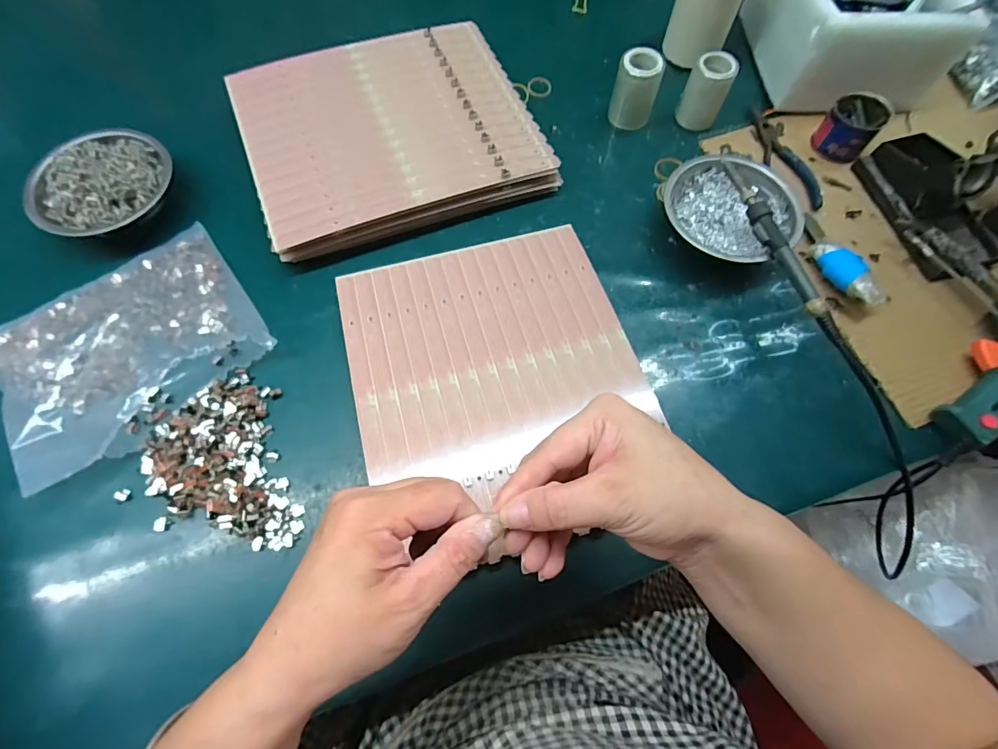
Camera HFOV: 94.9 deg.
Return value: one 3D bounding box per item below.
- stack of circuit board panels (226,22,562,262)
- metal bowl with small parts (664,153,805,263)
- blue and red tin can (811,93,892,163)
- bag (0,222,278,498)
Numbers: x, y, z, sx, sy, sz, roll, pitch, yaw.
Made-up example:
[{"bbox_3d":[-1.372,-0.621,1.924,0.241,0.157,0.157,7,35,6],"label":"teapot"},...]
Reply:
[{"bbox_3d":[-0.114,-0.255,0.484,0.281,0.039,0.241,-20,70,-9],"label":"stack of circuit board panels"},{"bbox_3d":[0.219,-0.154,0.447,0.120,0.046,0.121,1,68,-1],"label":"metal bowl with small parts"},{"bbox_3d":[0.365,-0.259,0.476,0.050,0.040,0.055,1,68,-1],"label":"blue and red tin can"},{"bbox_3d":[-0.322,-0.028,0.397,0.205,0.023,0.169,-40,75,-15],"label":"bag"}]

